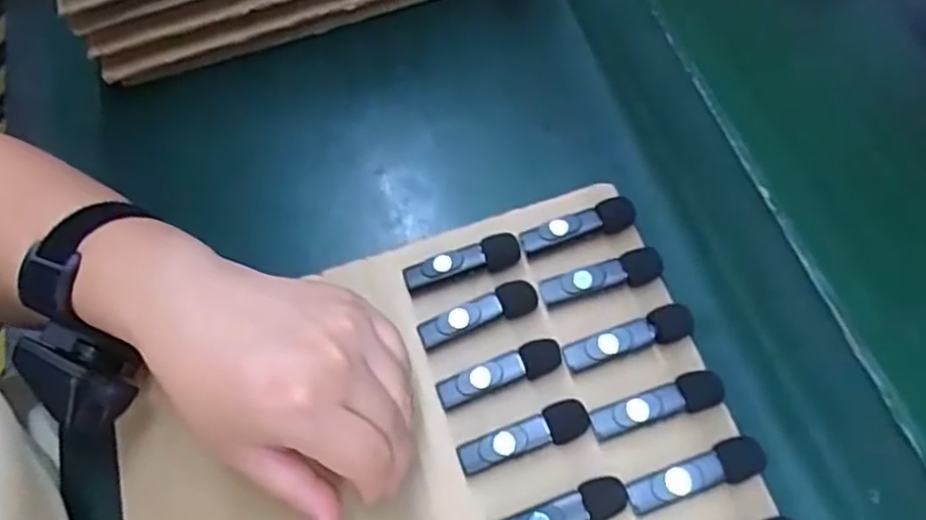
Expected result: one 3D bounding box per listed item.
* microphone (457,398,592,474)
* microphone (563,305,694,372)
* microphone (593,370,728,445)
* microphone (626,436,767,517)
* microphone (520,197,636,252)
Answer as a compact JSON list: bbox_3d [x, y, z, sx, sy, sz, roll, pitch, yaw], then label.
[{"bbox_3d":[0.029,0.087,0.324,0.065,0.021,0.018,-15,65,-7],"label":"microphone"},{"bbox_3d":[0.085,0.039,0.338,0.069,0.013,0.018,-13,64,-6],"label":"microphone"},{"bbox_3d":[0.095,0.071,0.322,0.065,0.009,0.018,-17,65,-8],"label":"microphone"},{"bbox_3d":[0.108,0.100,0.308,0.066,0.008,0.019,-16,65,-8],"label":"microphone"},{"bbox_3d":[0.064,-0.018,0.366,0.063,0.012,0.017,-17,65,-8],"label":"microphone"}]

